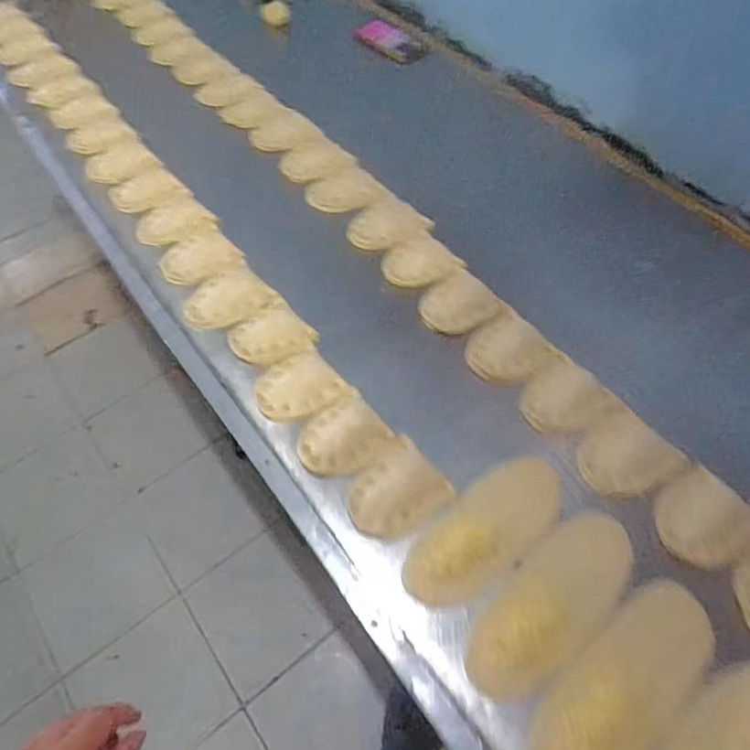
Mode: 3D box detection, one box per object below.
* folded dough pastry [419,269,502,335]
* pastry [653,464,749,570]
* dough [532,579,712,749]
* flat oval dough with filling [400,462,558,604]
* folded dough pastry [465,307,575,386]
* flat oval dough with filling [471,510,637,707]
[{"bbox_3d":[0.114,-0.099,0.728,0.100,0.013,0.085,-29,63,-16],"label":"folded dough pastry"},{"bbox_3d":[0.356,0.152,0.562,0.095,0.021,0.095,-28,63,-15],"label":"pastry"},{"bbox_3d":[0.235,0.290,0.488,0.225,0.015,0.092,-38,66,-20],"label":"dough"},{"bbox_3d":[0.117,0.166,0.560,0.193,0.009,0.084,-41,66,-7],"label":"flat oval dough with filling"},{"bbox_3d":[0.182,-0.029,0.695,0.105,0.015,0.112,-33,64,-17],"label":"folded dough pastry"},{"bbox_3d":[0.179,0.224,0.520,0.212,0.023,0.087,-41,67,-21],"label":"flat oval dough with filling"}]

